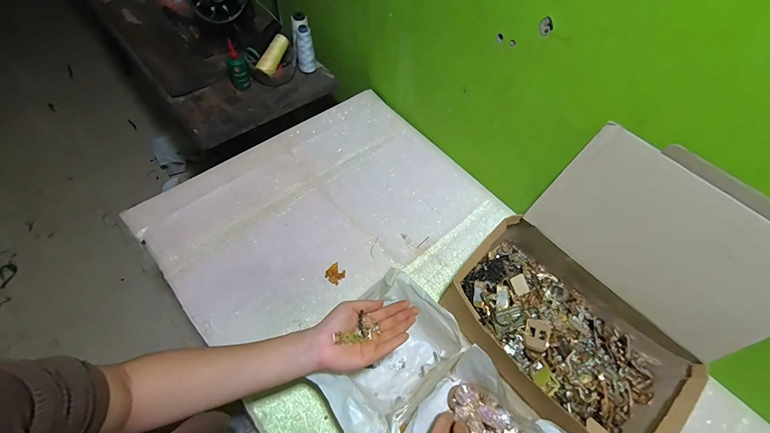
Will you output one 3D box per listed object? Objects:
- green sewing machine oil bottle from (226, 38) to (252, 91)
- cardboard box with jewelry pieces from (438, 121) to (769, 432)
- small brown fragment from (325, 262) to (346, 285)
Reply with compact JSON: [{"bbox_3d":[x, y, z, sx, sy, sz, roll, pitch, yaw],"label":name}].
[{"bbox_3d":[-0.358,-0.358,0.810,0.045,0.107,0.034,-22,62,-16],"label":"green sewing machine oil bottle"},{"bbox_3d":[0.306,0.115,0.476,0.291,0.281,0.324,-35,67,-22],"label":"cardboard box with jewelry pieces"},{"bbox_3d":[-0.091,0.105,0.615,0.032,0.004,0.034,36,63,17],"label":"small brown fragment"}]

